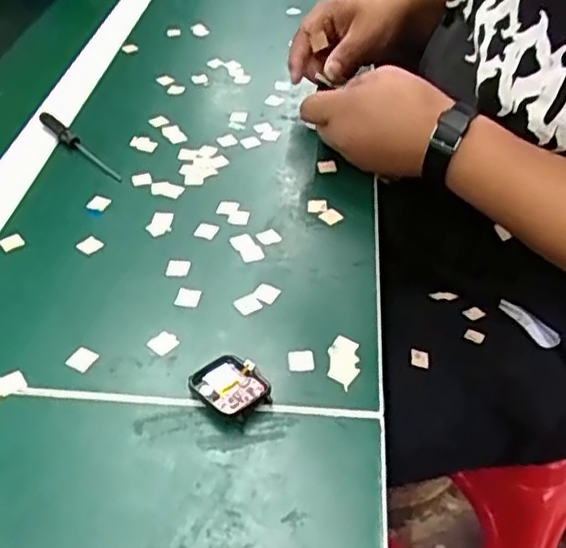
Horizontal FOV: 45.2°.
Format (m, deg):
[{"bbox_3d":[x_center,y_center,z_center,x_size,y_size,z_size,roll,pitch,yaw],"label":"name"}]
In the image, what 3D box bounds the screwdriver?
[{"bbox_3d":[-0.187,-0.119,0.623,0.015,0.021,0.127,-32,47,-29],"label":"screwdriver"}]

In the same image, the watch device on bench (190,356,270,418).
[{"bbox_3d":[-0.035,0.068,0.415,0.038,0.012,0.045,-32,50,-30],"label":"watch device on bench"}]

